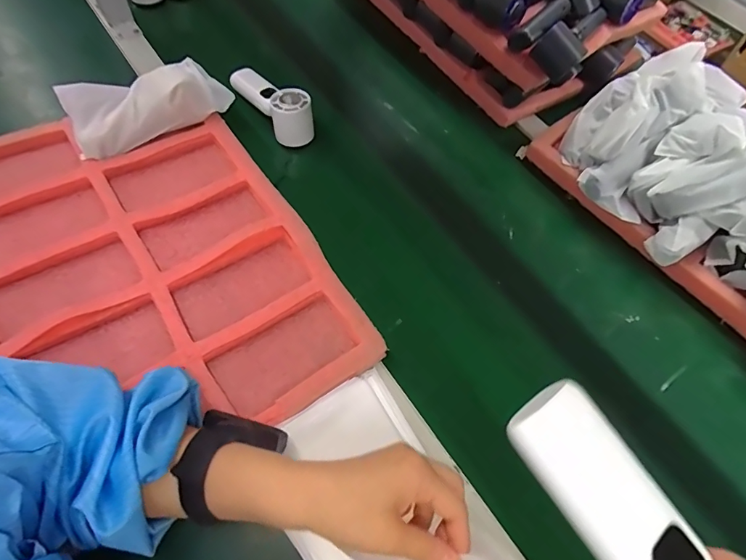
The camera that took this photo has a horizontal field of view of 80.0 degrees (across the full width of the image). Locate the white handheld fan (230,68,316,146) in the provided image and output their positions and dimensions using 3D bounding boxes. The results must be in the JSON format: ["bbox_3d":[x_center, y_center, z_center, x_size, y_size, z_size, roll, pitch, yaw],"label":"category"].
[{"bbox_3d":[-0.144,-0.259,0.630,0.056,0.055,0.158,-36,70,-24],"label":"white handheld fan"}]

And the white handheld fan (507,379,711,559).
[{"bbox_3d":[0.119,0.114,0.183,0.052,0.032,0.151,-32,68,-17],"label":"white handheld fan"}]

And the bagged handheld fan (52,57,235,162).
[{"bbox_3d":[-0.285,-0.225,0.567,0.191,0.069,0.080,-31,68,-23],"label":"bagged handheld fan"}]

